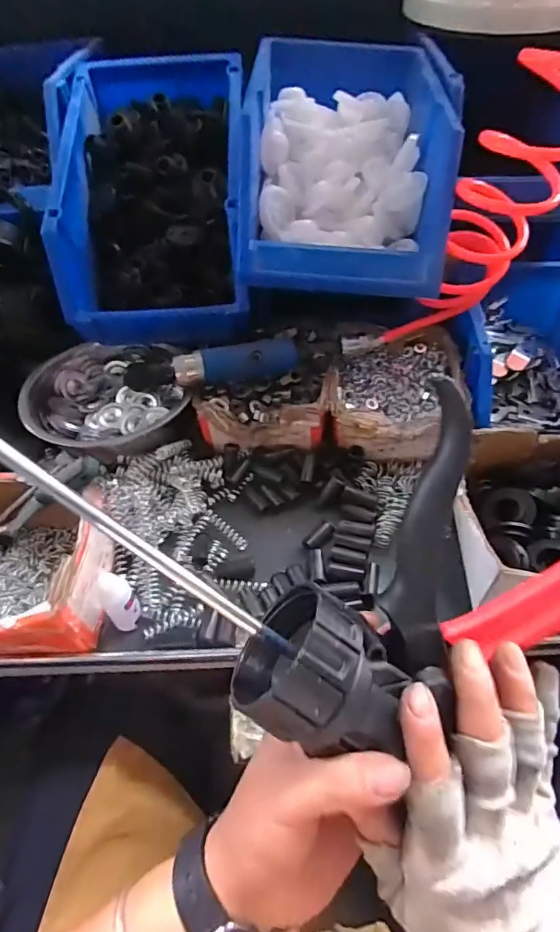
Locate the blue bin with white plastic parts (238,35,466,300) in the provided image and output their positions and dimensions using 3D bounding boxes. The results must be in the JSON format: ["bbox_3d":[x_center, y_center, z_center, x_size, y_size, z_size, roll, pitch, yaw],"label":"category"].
[{"bbox_3d":[0.075,-0.332,0.529,0.207,0.131,0.325,2,49,4],"label":"blue bin with white plastic parts"}]

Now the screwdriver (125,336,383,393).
[{"bbox_3d":[-0.026,-0.109,0.508,0.269,0.043,0.042,-9,49,-5],"label":"screwdriver"}]

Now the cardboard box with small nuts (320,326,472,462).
[{"bbox_3d":[0.124,-0.084,0.534,0.145,0.052,0.170,5,50,7],"label":"cardboard box with small nuts"}]

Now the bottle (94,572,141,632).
[{"bbox_3d":[-0.134,0.111,0.399,0.024,0.058,0.029,-35,56,-25],"label":"bottle"}]

